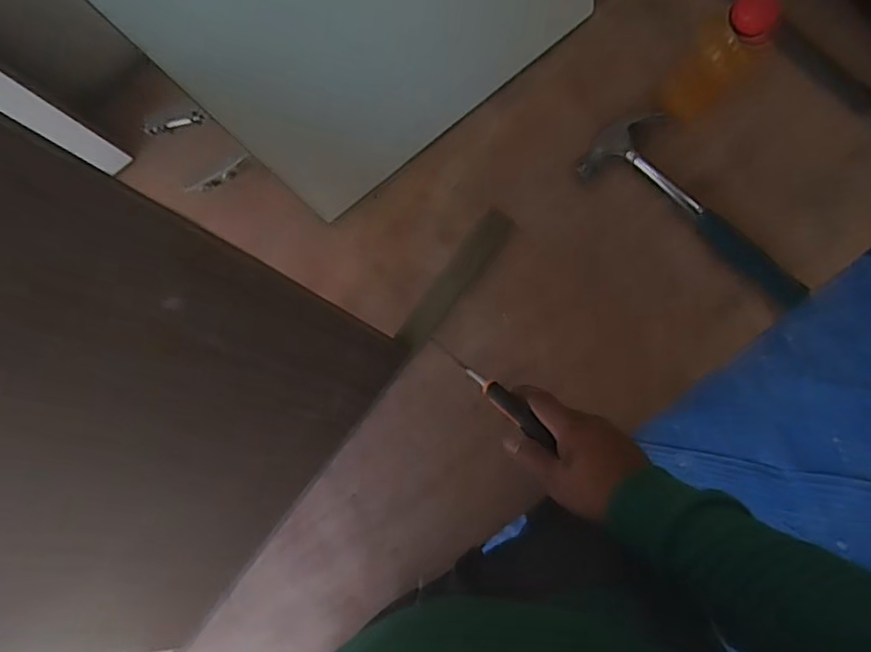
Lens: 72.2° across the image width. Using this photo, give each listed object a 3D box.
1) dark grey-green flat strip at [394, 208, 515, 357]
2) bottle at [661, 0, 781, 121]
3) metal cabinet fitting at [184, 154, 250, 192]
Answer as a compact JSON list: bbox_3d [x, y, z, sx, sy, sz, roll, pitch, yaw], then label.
[{"bbox_3d":[0.020,-0.044,0.610,0.035,0.009,0.168,36,93,3],"label":"dark grey-green flat strip"},{"bbox_3d":[0.236,-0.225,0.505,0.046,0.175,0.047,0,91,5],"label":"bottle"},{"bbox_3d":[-0.190,-0.131,0.526,0.060,0.012,0.010,-29,88,5],"label":"metal cabinet fitting"}]

